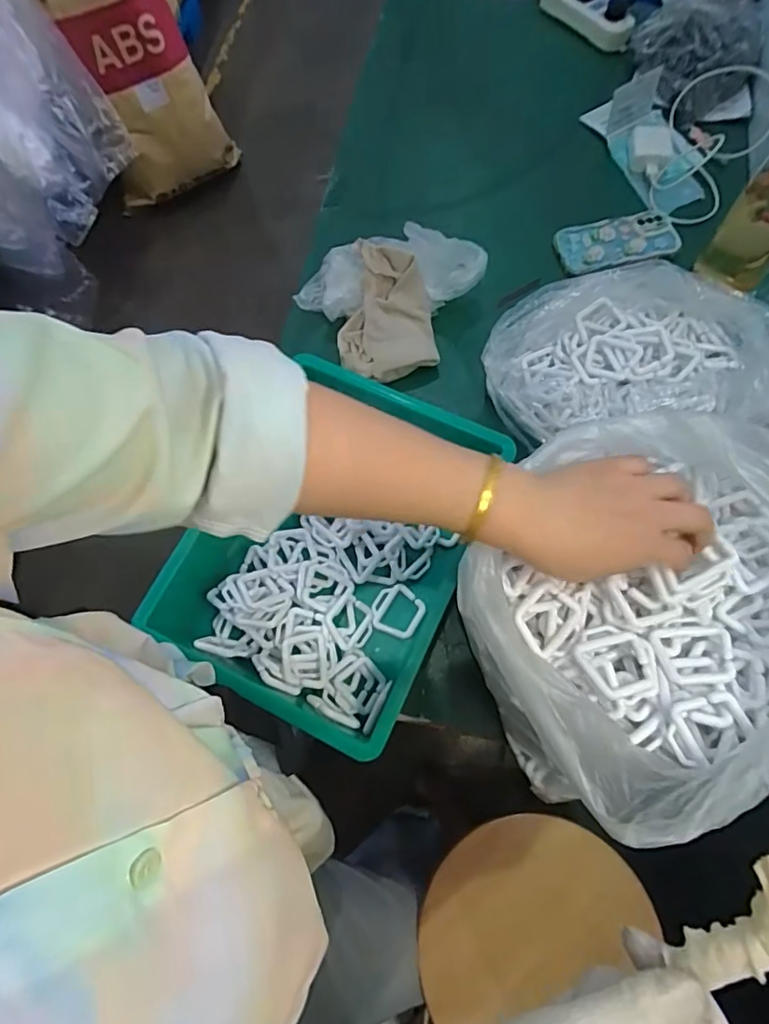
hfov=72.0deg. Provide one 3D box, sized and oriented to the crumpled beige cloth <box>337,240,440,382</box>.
[{"bbox_3d":[-0.002,-0.249,0.658,0.119,0.049,0.174,-7,70,0],"label":"crumpled beige cloth"}]

